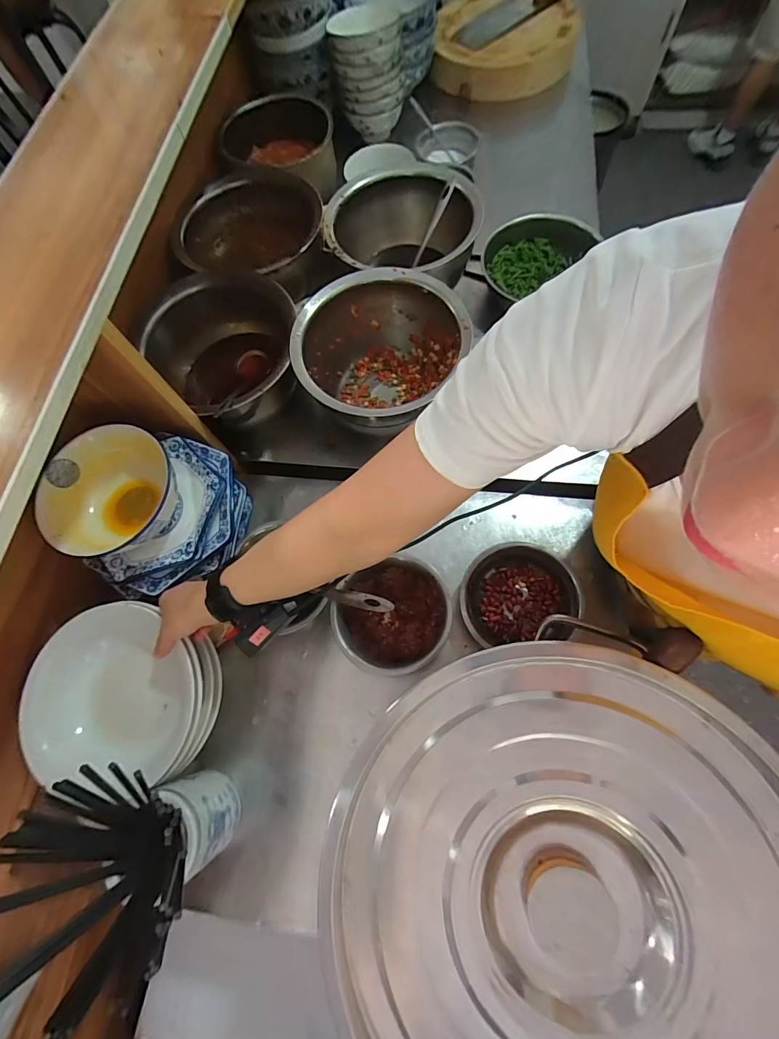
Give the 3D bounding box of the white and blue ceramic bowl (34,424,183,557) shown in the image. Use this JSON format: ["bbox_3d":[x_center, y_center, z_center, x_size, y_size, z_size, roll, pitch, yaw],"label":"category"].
[{"bbox_3d":[-0.356,-0.025,0.534,0.157,0.082,0.161,-1,69,1],"label":"white and blue ceramic bowl"}]

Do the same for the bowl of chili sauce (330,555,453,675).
[{"bbox_3d":[0.005,0.132,0.571,0.158,0.064,0.149,-1,69,1],"label":"bowl of chili sauce"}]

